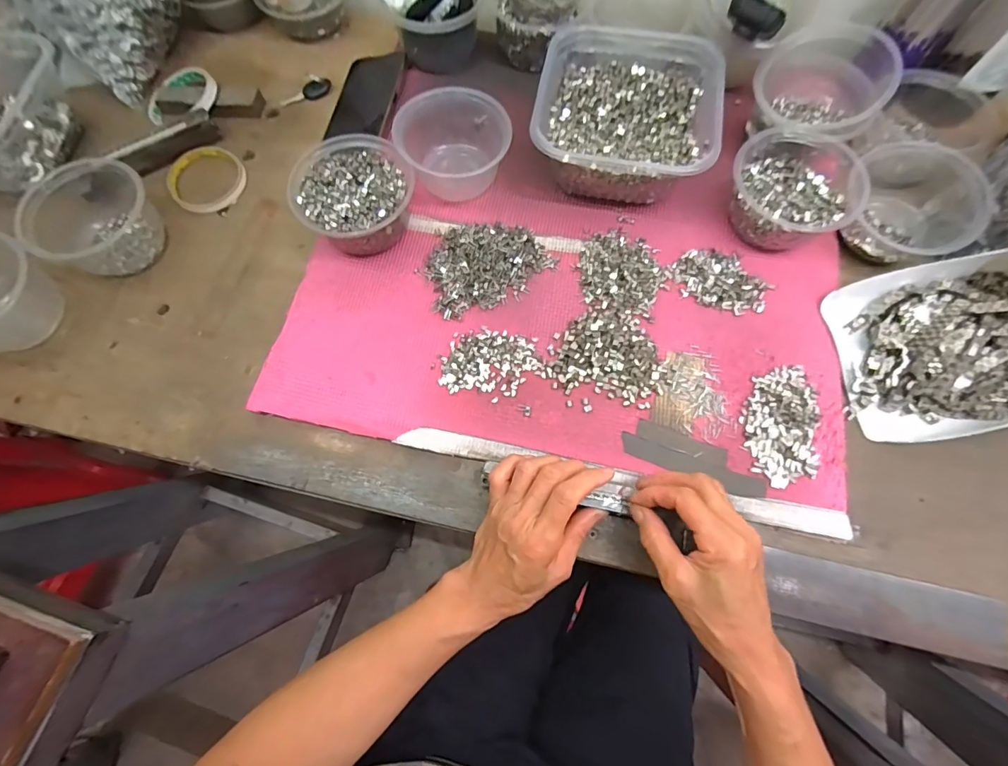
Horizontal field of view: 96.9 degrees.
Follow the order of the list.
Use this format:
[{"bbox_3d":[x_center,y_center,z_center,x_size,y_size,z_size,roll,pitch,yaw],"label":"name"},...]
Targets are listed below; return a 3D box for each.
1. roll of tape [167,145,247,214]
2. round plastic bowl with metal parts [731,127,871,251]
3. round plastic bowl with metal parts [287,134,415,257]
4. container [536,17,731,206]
[{"bbox_3d":[-0.336,-0.231,0.506,0.087,0.011,0.082,-1,72,2],"label":"roll of tape"},{"bbox_3d":[0.280,-0.189,0.438,0.113,0.056,0.118,-1,72,2],"label":"round plastic bowl with metal parts"},{"bbox_3d":[-0.146,-0.184,0.448,0.109,0.063,0.117,-1,72,2],"label":"round plastic bowl with metal parts"},{"bbox_3d":[0.125,-0.277,0.463,0.171,0.074,0.178,11,73,6],"label":"container"}]

